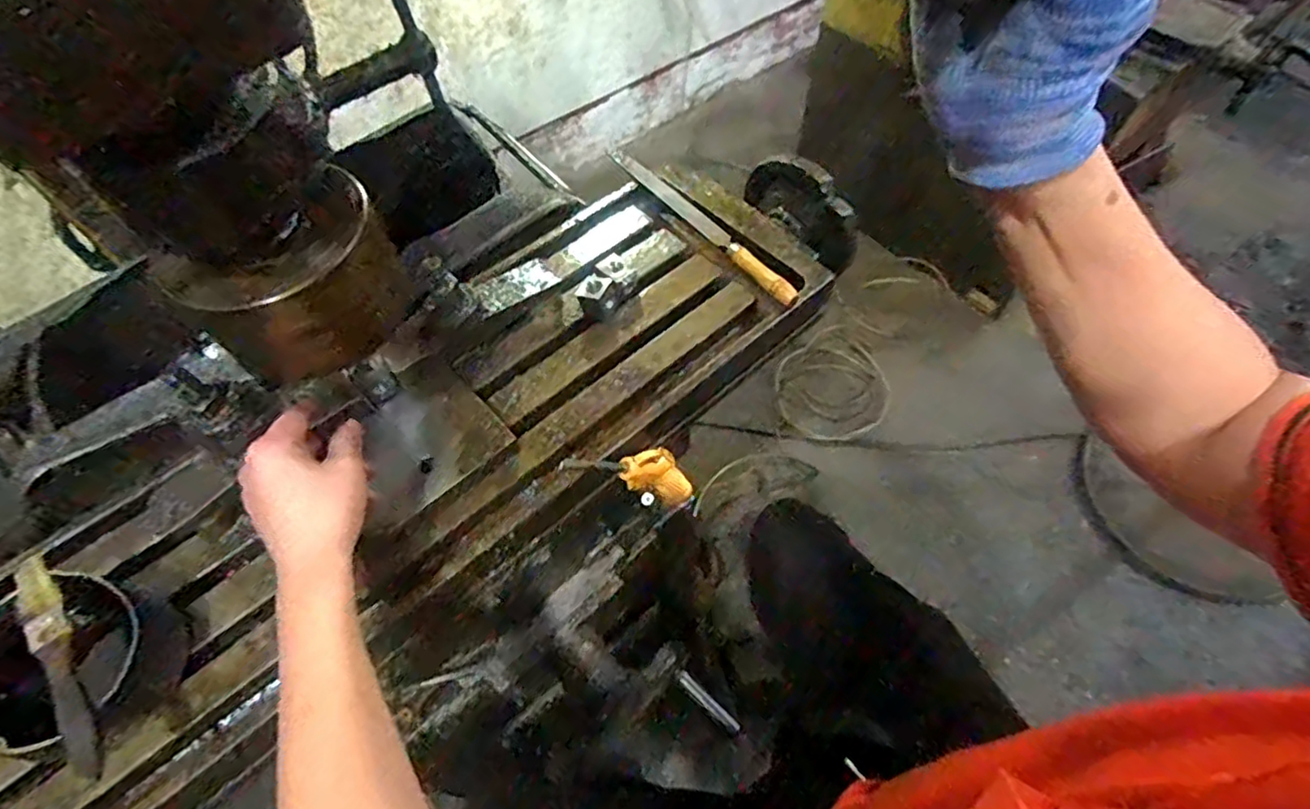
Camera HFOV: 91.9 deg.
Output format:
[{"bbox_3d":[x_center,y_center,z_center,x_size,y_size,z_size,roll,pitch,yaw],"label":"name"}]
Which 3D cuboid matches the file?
[{"bbox_3d":[0.041,-0.188,0.637,0.021,0.024,0.286,-33,62,-17],"label":"file"}]

